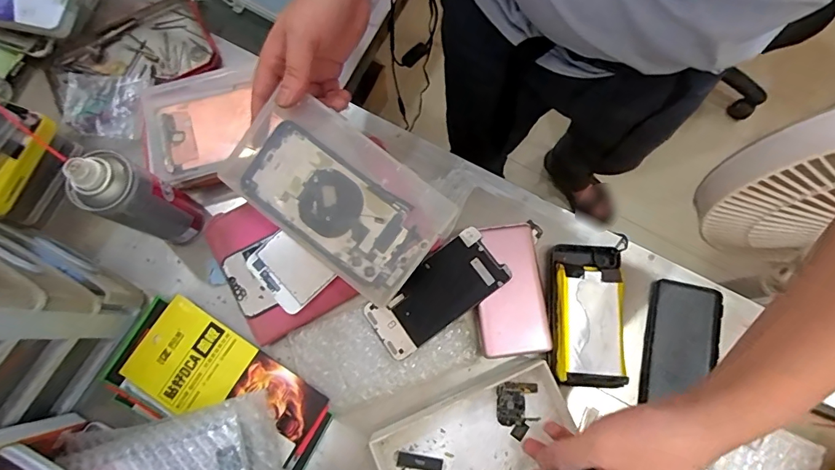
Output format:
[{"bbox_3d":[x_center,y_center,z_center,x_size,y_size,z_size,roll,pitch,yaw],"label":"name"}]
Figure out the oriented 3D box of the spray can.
[{"bbox_3d":[-0.247,-0.029,0.399,0.045,0.152,0.048,0,78,0],"label":"spray can"}]

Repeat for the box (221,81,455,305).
[{"bbox_3d":[-0.069,-0.036,0.378,0.182,0.026,0.107,39,95,3],"label":"box"}]

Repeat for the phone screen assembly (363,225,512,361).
[{"bbox_3d":[0.018,0.058,0.442,0.140,0.005,0.065,-37,76,-1],"label":"phone screen assembly"}]

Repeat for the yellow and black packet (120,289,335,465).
[{"bbox_3d":[-0.189,0.146,0.431,0.185,0.010,0.090,32,80,6],"label":"yellow and black packet"}]

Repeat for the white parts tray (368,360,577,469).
[{"bbox_3d":[0.054,0.198,0.414,0.184,0.034,0.102,-22,79,-4],"label":"white parts tray"}]

